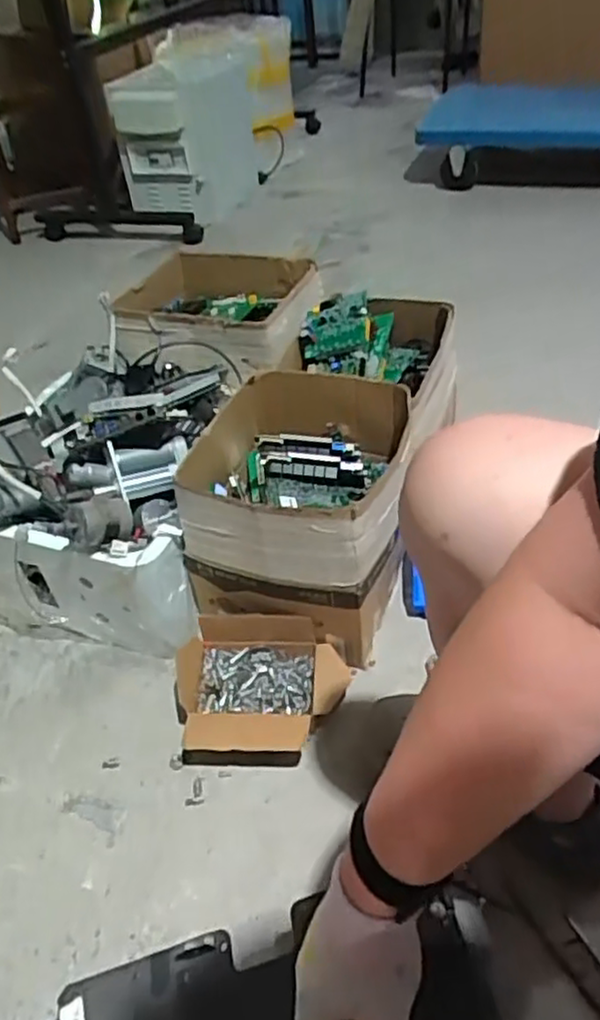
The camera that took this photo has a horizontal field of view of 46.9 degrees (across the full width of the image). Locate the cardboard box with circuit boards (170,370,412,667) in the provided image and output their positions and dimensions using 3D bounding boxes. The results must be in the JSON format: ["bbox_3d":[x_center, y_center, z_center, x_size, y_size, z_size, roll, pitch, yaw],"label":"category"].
[{"bbox_3d":[-0.003,-0.004,0.985,0.283,0.261,0.282,5,43,13],"label":"cardboard box with circuit boards"}]

